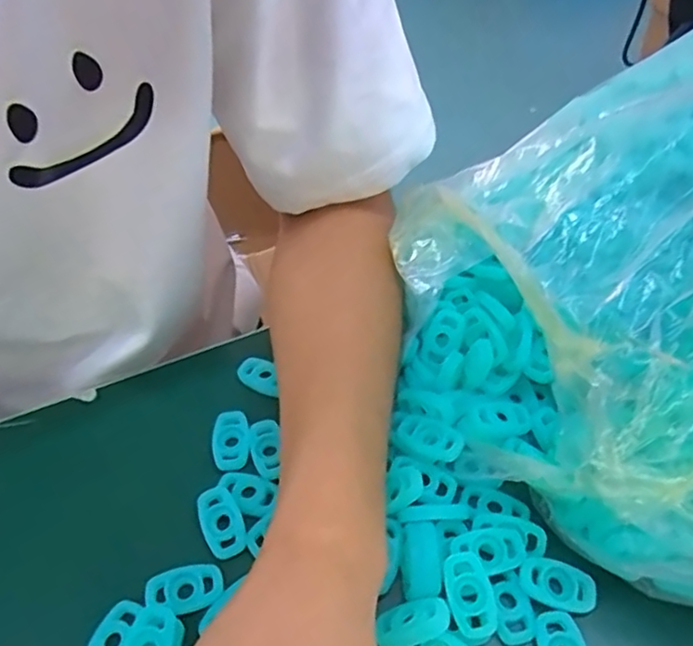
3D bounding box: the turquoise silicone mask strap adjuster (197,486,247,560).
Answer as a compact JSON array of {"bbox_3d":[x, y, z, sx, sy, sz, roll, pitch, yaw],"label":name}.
[{"bbox_3d":[-0.057,0.091,0.281,0.018,0.004,0.032,-24,63,-7],"label":"turquoise silicone mask strap adjuster"}]

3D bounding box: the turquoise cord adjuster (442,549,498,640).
[{"bbox_3d":[0.050,0.111,0.251,0.018,0.006,0.032,-13,48,-10],"label":"turquoise cord adjuster"}]

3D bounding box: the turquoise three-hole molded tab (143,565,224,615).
[{"bbox_3d":[-0.069,0.114,0.262,0.032,0.005,0.018,-9,48,-6],"label":"turquoise three-hole molded tab"}]

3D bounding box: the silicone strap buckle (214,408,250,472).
[{"bbox_3d":[-0.058,0.059,0.310,0.017,0.005,0.032,-5,47,-3],"label":"silicone strap buckle"}]

